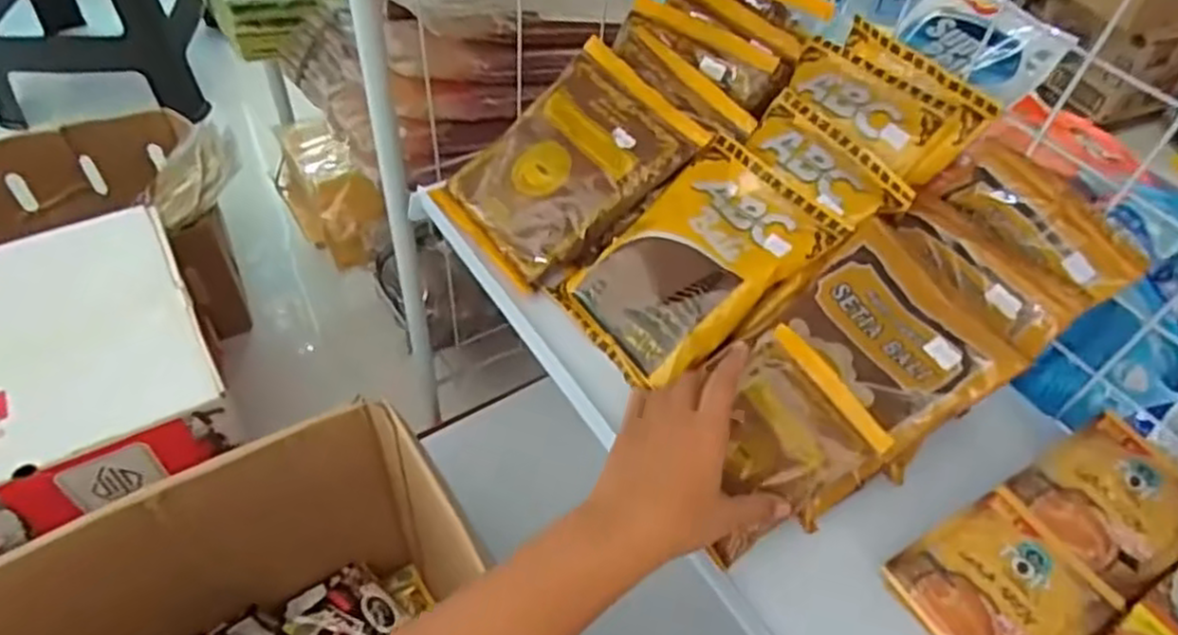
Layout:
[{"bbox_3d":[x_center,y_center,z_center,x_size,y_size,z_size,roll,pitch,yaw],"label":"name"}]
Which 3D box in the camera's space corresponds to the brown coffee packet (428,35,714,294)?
[{"bbox_3d":[-0.022,-0.120,0.592,0.183,0.031,0.133,-40,63,0],"label":"brown coffee packet"}]

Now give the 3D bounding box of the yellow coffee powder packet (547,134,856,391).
[{"bbox_3d":[0.072,-0.040,0.542,0.175,0.024,0.126,-41,59,-4],"label":"yellow coffee powder packet"}]

